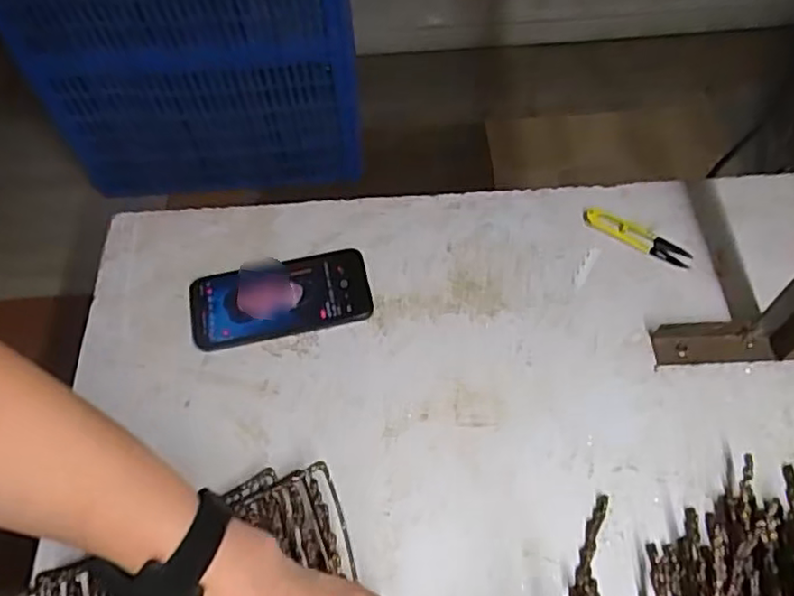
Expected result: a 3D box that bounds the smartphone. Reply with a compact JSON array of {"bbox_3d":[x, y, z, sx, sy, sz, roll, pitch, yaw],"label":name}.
[{"bbox_3d":[-0.110,0.000,0.623,0.169,0.015,0.079,-13,60,-4],"label":"smartphone"}]

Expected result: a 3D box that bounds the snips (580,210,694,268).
[{"bbox_3d":[0.237,-0.063,0.643,0.106,0.007,0.027,29,66,18],"label":"snips"}]

